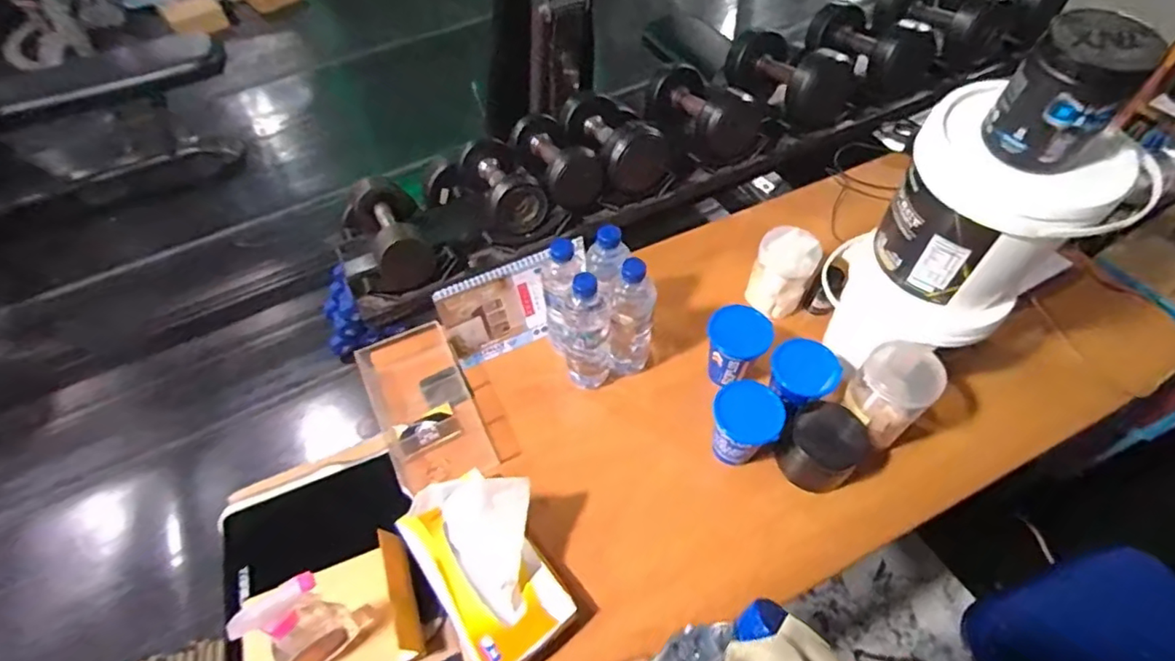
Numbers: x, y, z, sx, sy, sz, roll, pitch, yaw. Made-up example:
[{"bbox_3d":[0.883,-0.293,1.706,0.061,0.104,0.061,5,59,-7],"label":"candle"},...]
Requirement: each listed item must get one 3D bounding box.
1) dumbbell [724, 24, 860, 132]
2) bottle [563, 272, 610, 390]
[{"bbox_3d":[0.422,-0.550,1.212,0.143,0.135,0.256,-31,59,-18],"label":"dumbbell"},{"bbox_3d":[-0.001,0.009,0.820,0.063,0.233,0.057,-3,55,0],"label":"bottle"}]

